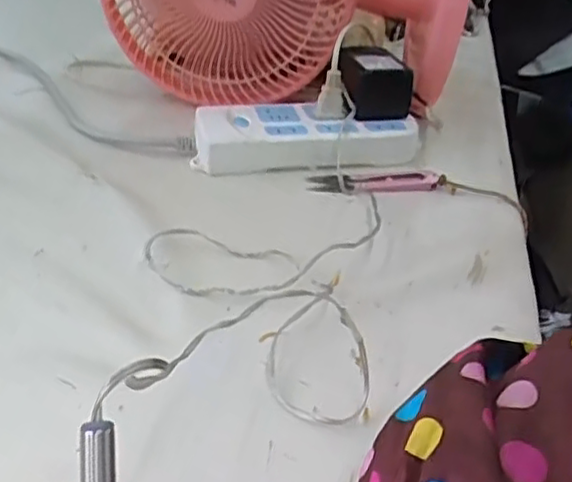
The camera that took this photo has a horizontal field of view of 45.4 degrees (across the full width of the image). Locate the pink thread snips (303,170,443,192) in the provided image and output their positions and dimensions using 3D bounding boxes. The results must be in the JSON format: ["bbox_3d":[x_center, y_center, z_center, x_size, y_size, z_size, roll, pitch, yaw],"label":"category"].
[{"bbox_3d":[0.071,-0.049,0.538,0.103,0.013,0.022,1,34,-7],"label":"pink thread snips"}]

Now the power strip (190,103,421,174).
[{"bbox_3d":[0.017,-0.087,0.567,0.181,0.033,0.068,0,34,-9],"label":"power strip"}]

